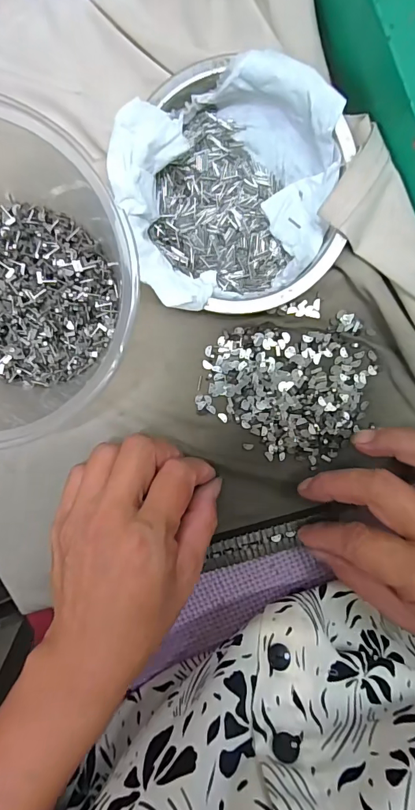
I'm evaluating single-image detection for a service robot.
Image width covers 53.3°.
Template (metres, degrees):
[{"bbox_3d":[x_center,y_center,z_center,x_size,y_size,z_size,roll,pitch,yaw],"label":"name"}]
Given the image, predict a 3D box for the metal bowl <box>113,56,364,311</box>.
[{"bbox_3d":[0.012,-0.110,0.218,0.113,0.034,0.117,0,94,-5],"label":"metal bowl"}]

